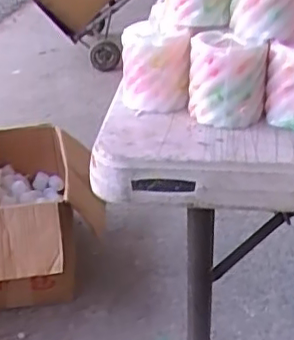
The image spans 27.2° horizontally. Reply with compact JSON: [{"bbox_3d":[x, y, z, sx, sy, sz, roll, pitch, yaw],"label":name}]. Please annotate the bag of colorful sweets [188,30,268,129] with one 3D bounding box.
[{"bbox_3d":[0.073,-0.083,0.566,0.068,0.075,0.051,-3,28,1],"label":"bag of colorful sweets"}]

